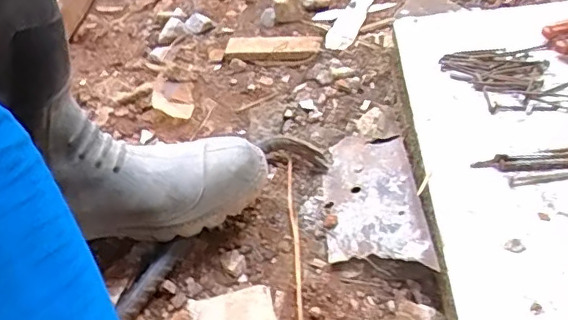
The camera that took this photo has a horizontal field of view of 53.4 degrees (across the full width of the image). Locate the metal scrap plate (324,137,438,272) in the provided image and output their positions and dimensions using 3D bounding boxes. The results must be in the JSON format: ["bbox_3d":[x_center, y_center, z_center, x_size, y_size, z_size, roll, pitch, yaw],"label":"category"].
[{"bbox_3d":[0.073,0.032,0.484,0.079,0.005,0.163,-17,38,14],"label":"metal scrap plate"}]

